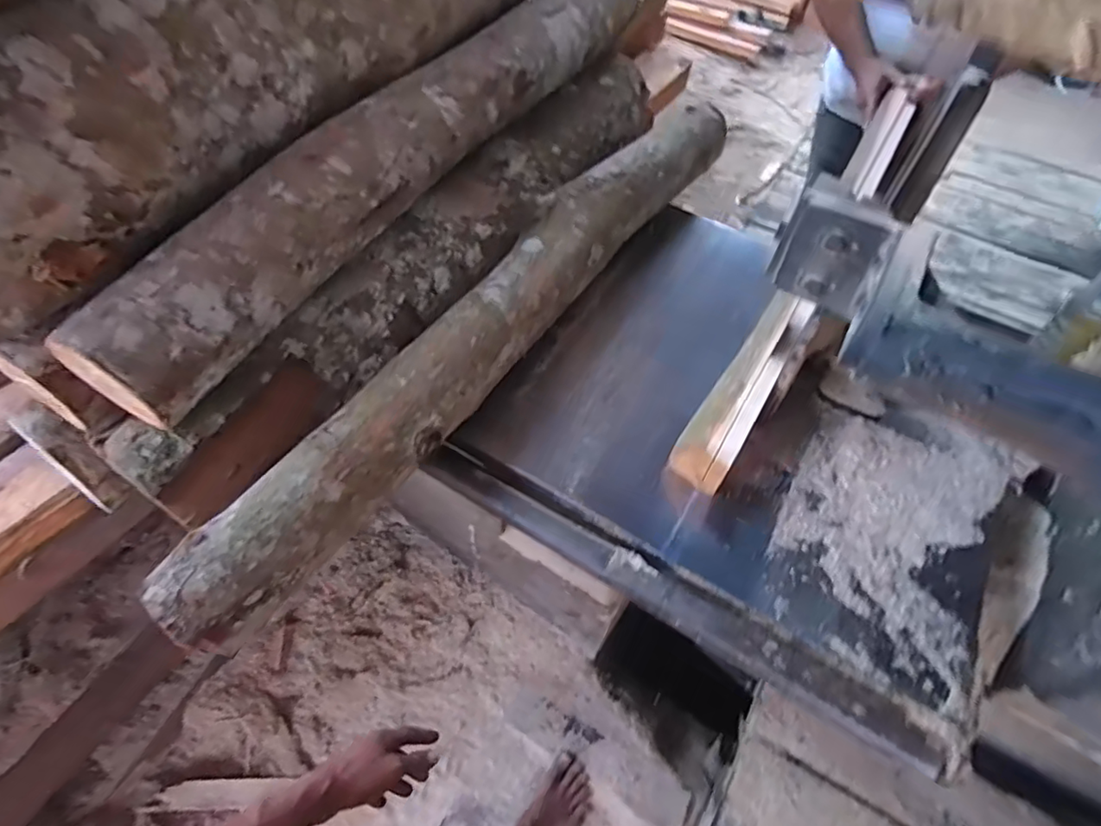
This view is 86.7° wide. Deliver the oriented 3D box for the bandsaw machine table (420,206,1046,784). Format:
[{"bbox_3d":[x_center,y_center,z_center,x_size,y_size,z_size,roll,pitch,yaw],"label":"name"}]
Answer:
[{"bbox_3d":[0.305,0.000,0.837,0.698,0.065,0.661,27,59,15],"label":"bandsaw machine table"}]

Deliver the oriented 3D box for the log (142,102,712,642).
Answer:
[{"bbox_3d":[-0.044,-0.171,0.828,0.107,0.103,1.105,30,59,17],"label":"log"}]

